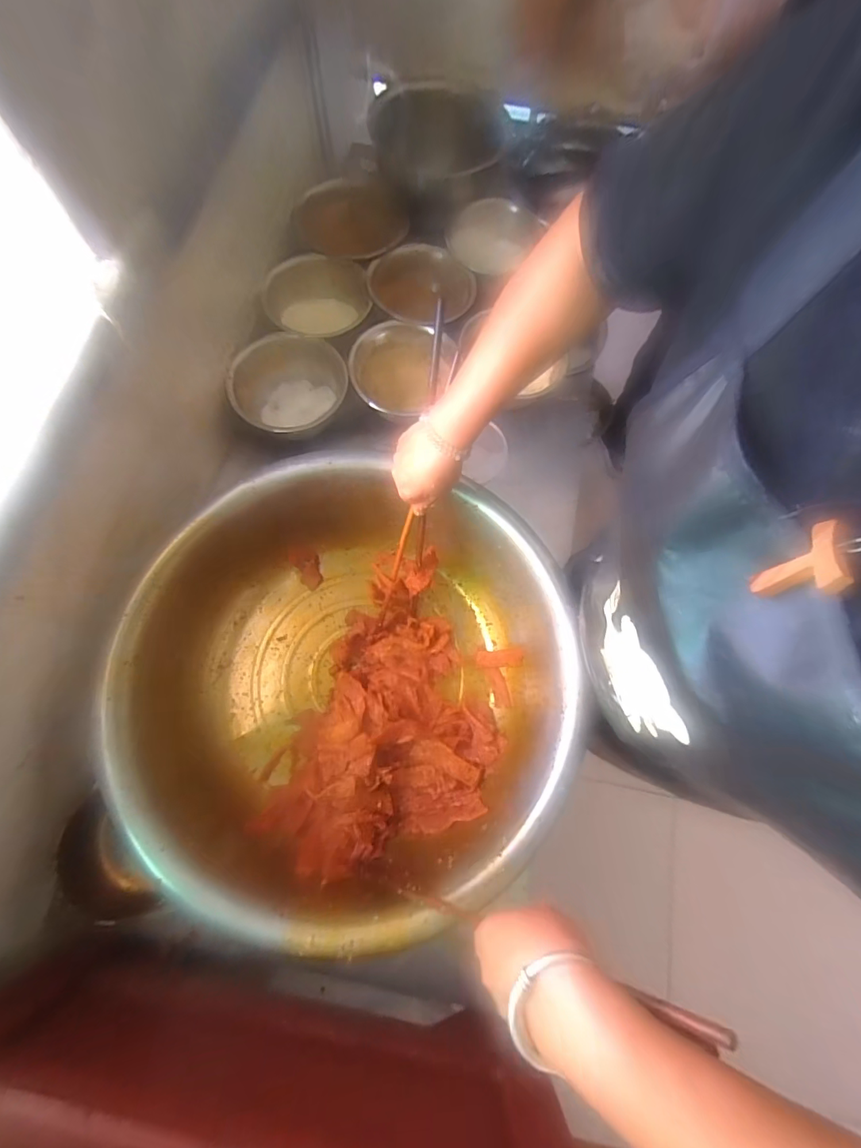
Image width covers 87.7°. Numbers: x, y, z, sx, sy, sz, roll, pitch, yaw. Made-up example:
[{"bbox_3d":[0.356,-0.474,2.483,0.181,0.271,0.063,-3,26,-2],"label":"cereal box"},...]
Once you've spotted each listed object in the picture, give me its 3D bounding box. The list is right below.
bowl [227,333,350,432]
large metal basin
[{"bbox_3d":[-0.228,-0.292,0.747,0.179,0.091,0.169,1,73,-2],"label":"bowl"},{"bbox_3d":[-0.092,0.131,0.586,0.500,0.172,0.501,1,73,-2],"label":"large metal basin"}]

